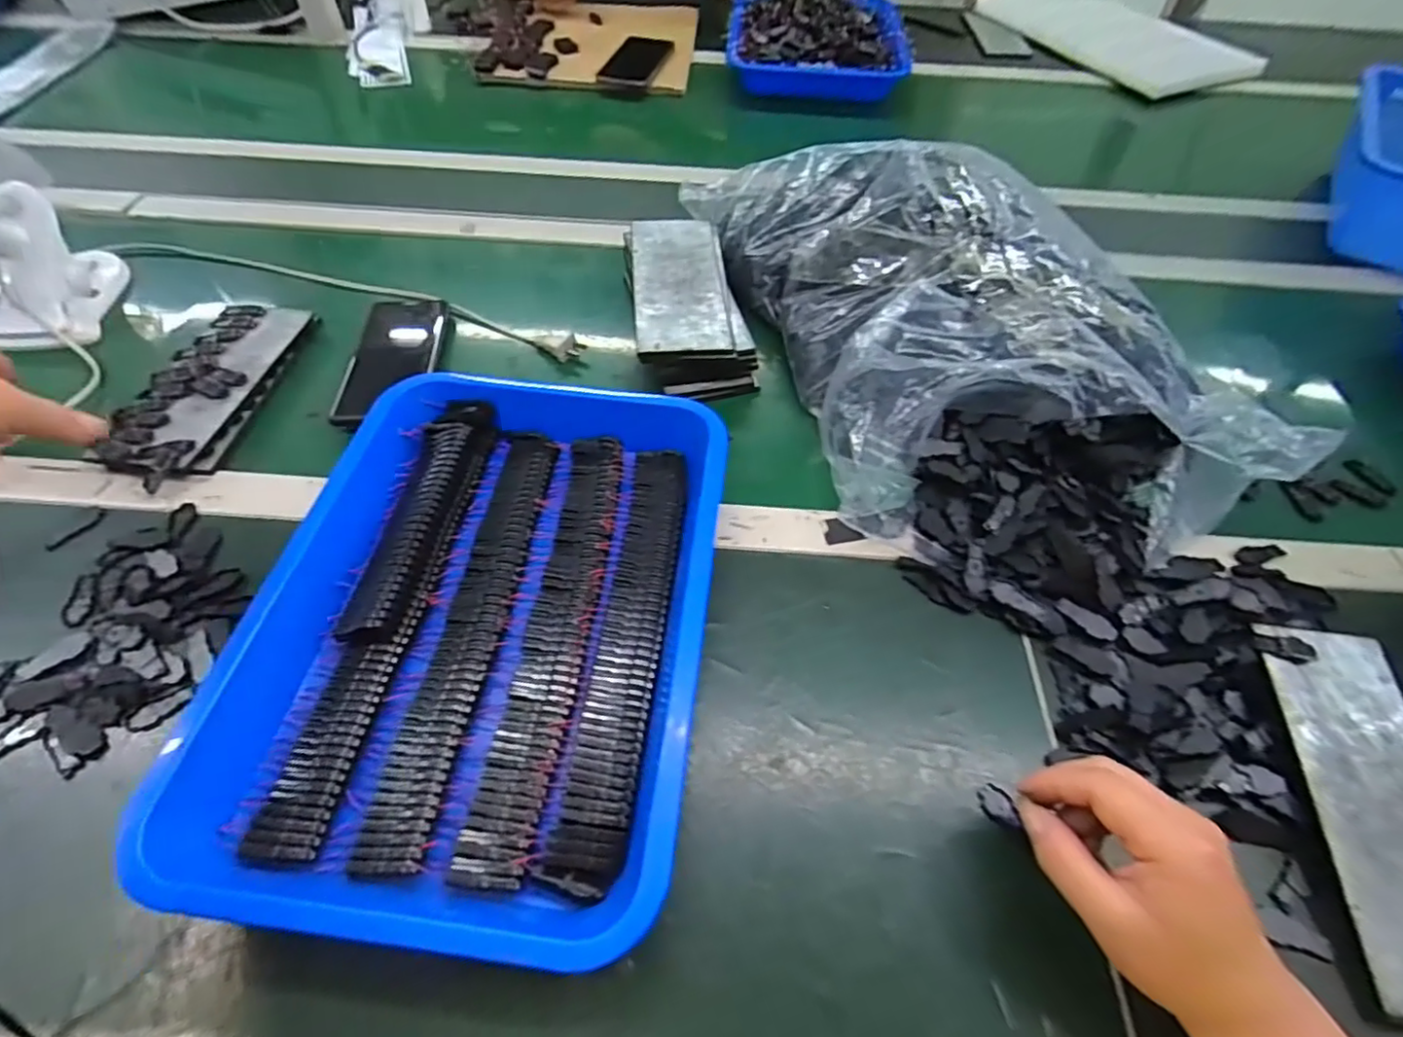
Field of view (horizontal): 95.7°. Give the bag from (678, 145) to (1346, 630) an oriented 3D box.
[{"bbox_3d":[0.223,-0.168,0.537,0.324,0.104,0.494,-13,54,-10],"label":"bag"}]

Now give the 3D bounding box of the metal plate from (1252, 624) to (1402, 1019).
[{"bbox_3d":[0.372,0.155,0.344,0.081,0.010,0.190,6,64,-2],"label":"metal plate"}]

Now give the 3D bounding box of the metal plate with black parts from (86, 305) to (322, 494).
[{"bbox_3d":[-0.409,-0.111,0.531,0.082,0.022,0.208,5,52,2],"label":"metal plate with black parts"}]

